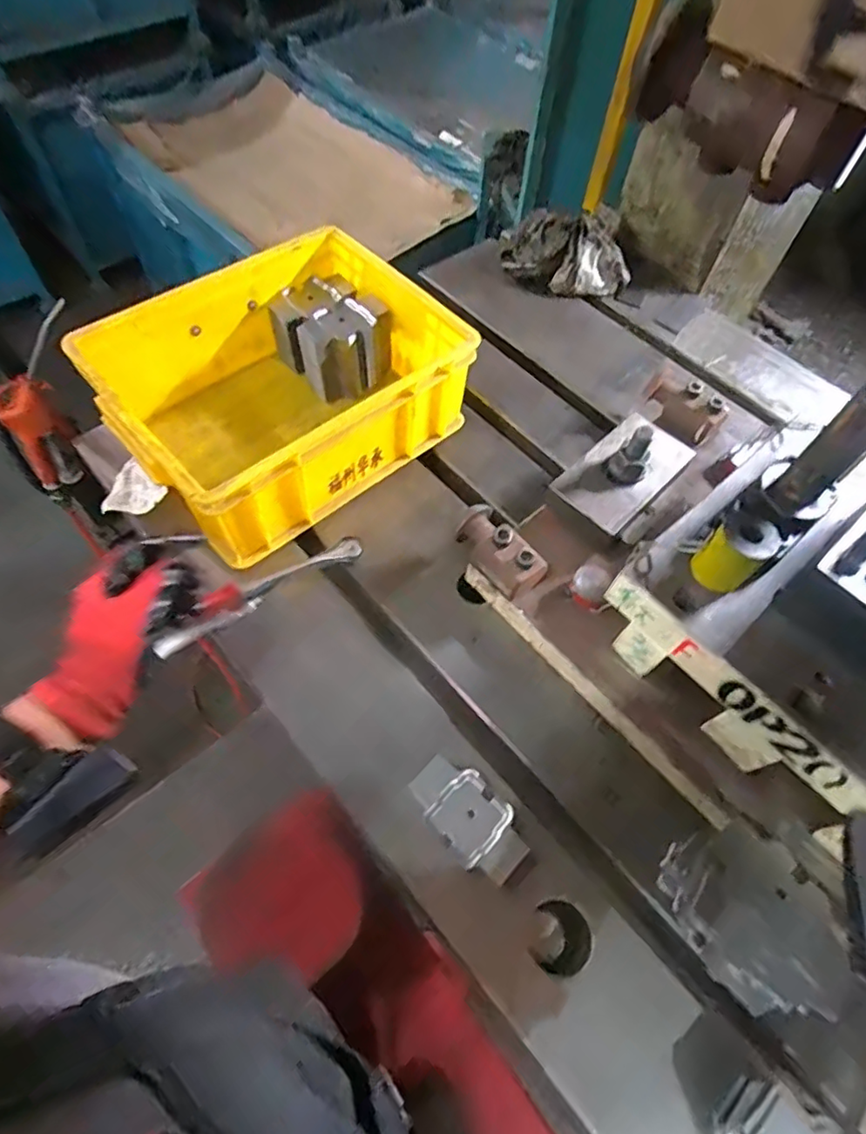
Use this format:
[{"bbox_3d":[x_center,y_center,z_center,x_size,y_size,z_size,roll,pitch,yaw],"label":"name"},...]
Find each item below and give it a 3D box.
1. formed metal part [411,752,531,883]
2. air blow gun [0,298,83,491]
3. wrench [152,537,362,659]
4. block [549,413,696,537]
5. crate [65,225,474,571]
[{"bbox_3d":[0.029,0.206,0.476,0.103,0.011,0.056,41,65,18],"label":"formed metal part"},{"bbox_3d":[-0.450,-0.169,0.655,0.047,0.231,0.065,34,40,15],"label":"air blow gun"},{"bbox_3d":[-0.166,0.026,0.575,0.212,0.022,0.021,-30,66,-13],"label":"wrench"},{"bbox_3d":[0.198,-0.105,0.576,0.151,0.061,0.083,-39,69,-23],"label":"block"},{"bbox_3d":[-0.160,-0.195,0.631,0.336,0.131,0.269,-37,68,-23],"label":"crate"}]

